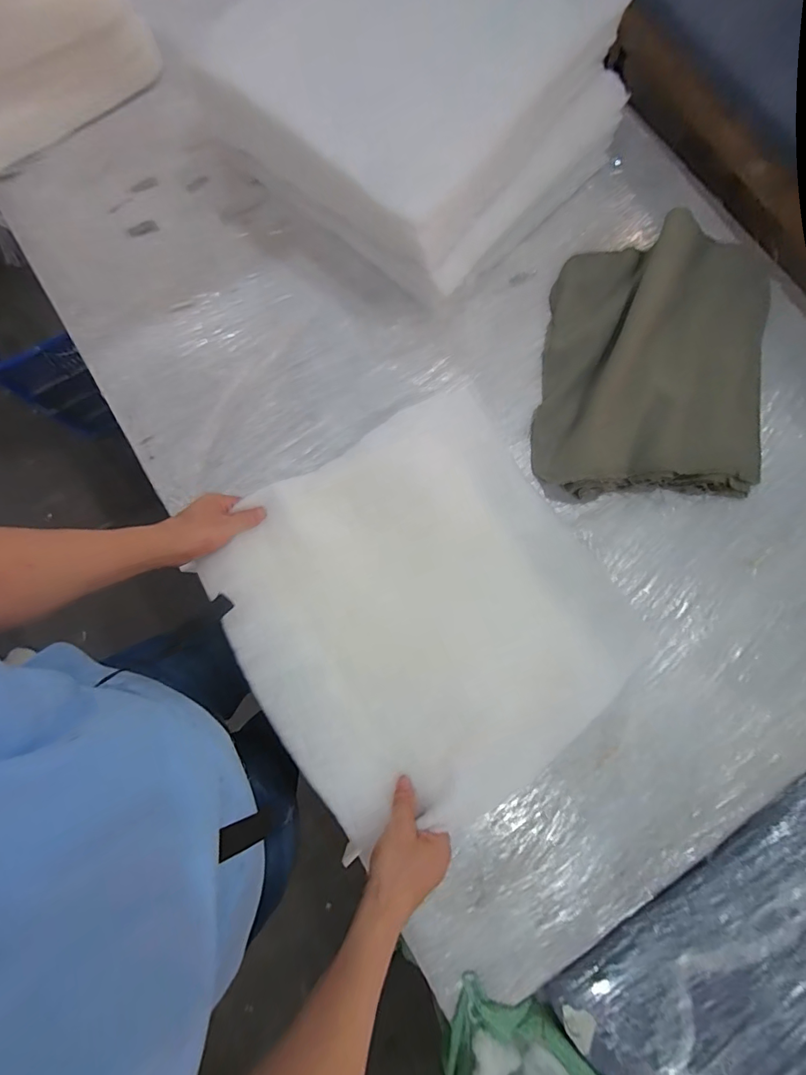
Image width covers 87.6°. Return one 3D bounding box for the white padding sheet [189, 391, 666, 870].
[{"bbox_3d":[0.040,0.081,0.599,0.499,0.104,0.485,-32,80,-7],"label":"white padding sheet"}]

